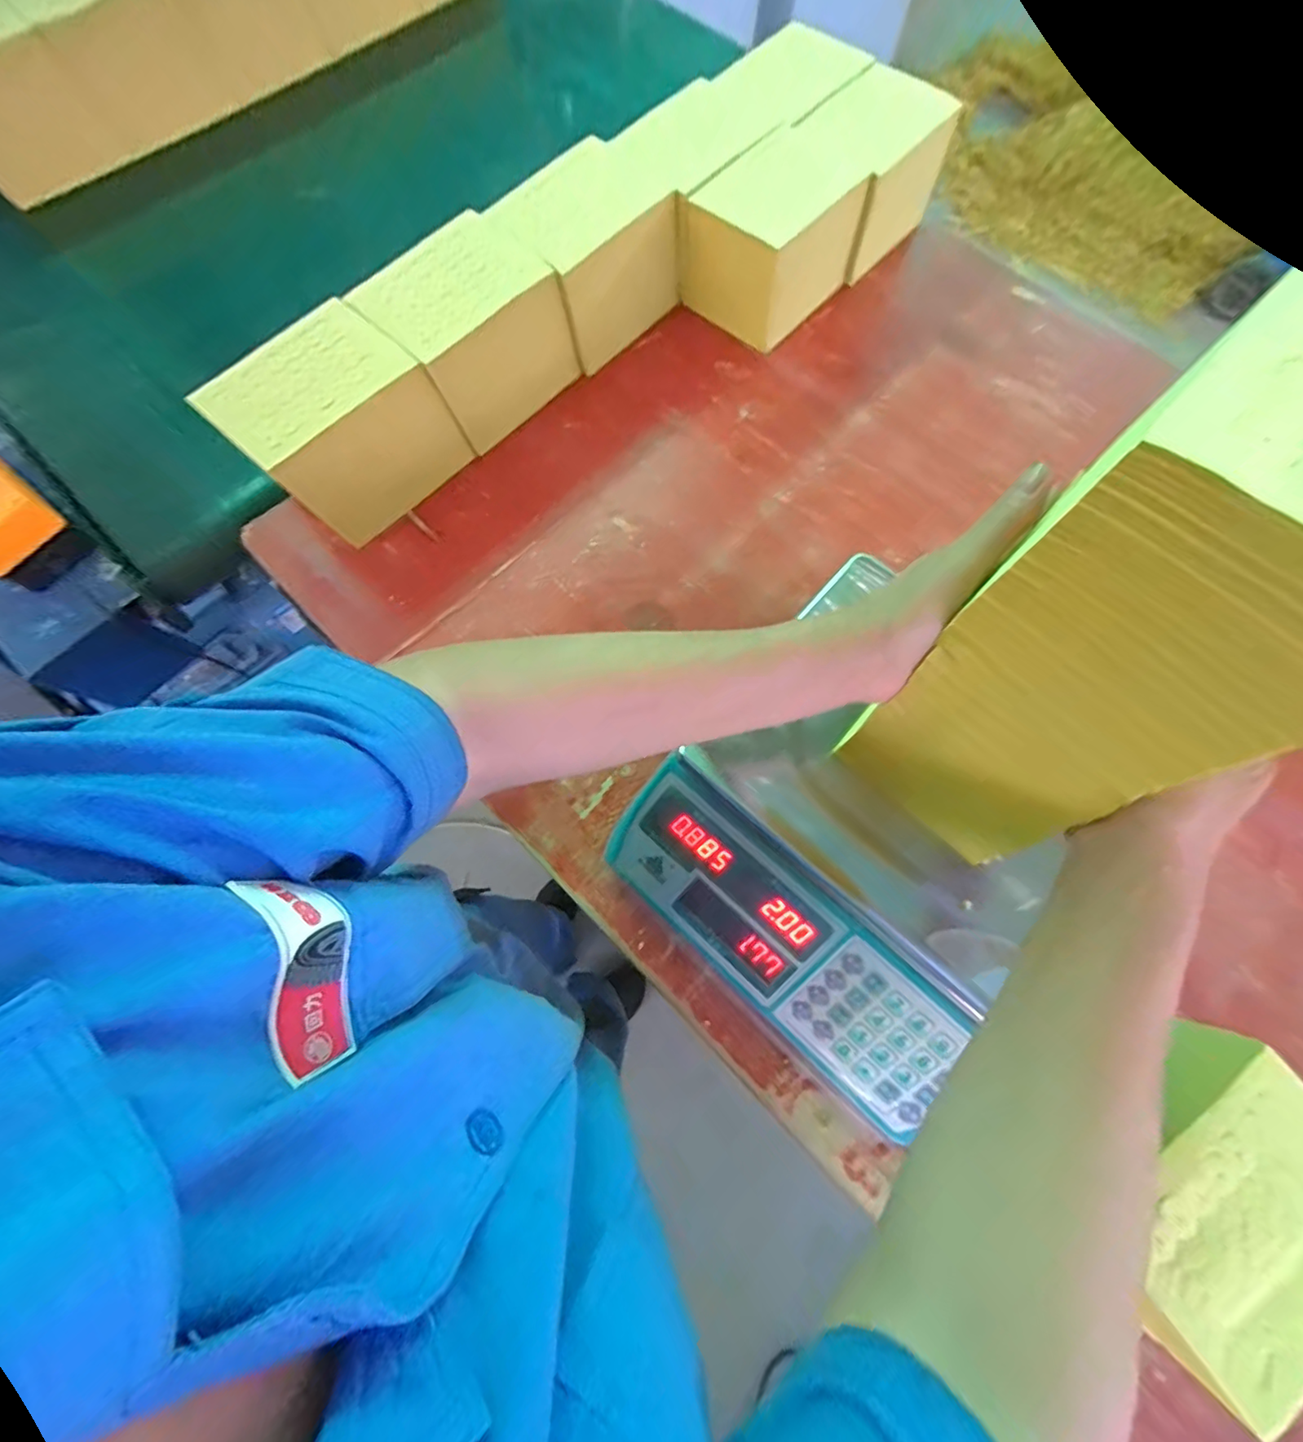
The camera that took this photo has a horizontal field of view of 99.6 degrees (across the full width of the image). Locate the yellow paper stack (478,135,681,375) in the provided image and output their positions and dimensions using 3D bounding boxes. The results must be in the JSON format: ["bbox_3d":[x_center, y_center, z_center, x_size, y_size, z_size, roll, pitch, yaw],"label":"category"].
[{"bbox_3d":[-0.062,-0.501,0.597,0.118,0.133,0.192,43,78,13],"label":"yellow paper stack"}]

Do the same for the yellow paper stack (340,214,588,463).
[{"bbox_3d":[-0.181,-0.387,0.566,0.127,0.123,0.167,40,78,12],"label":"yellow paper stack"}]

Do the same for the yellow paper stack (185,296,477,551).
[{"bbox_3d":[-0.293,-0.278,0.532,0.118,0.126,0.164,41,78,12],"label":"yellow paper stack"}]

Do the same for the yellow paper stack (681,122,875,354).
[{"bbox_3d":[0.135,-0.532,0.614,0.122,0.107,0.187,40,78,12],"label":"yellow paper stack"}]

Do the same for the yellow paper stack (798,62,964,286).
[{"bbox_3d":[0.253,-0.645,0.655,0.116,0.118,0.181,43,78,13],"label":"yellow paper stack"}]

